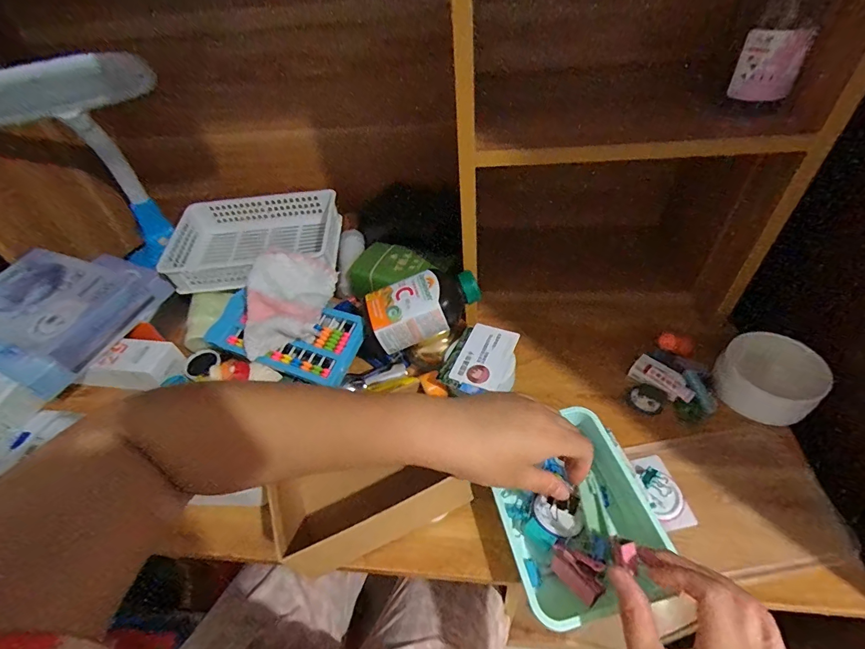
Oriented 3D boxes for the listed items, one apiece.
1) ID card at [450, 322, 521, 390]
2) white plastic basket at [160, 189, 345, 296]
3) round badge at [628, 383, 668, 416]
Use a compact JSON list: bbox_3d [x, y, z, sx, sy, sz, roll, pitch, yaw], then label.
[{"bbox_3d":[0.059,0.034,0.466,0.053,0.004,0.085,17,52,21],"label":"ID card"},{"bbox_3d":[-0.261,-0.124,0.622,0.238,0.055,0.157,-6,47,1],"label":"white plastic basket"},{"bbox_3d":[0.247,0.086,0.479,0.038,0.010,0.034,26,55,27],"label":"round badge"}]

